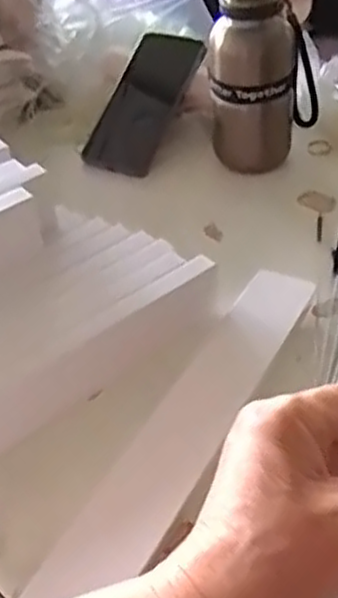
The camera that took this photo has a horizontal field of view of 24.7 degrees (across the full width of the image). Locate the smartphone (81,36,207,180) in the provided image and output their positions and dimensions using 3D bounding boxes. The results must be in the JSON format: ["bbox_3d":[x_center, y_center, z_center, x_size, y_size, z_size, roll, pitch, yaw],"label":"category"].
[{"bbox_3d":[-0.024,-0.197,0.779,0.069,0.014,0.157,24,80,7],"label":"smartphone"}]

